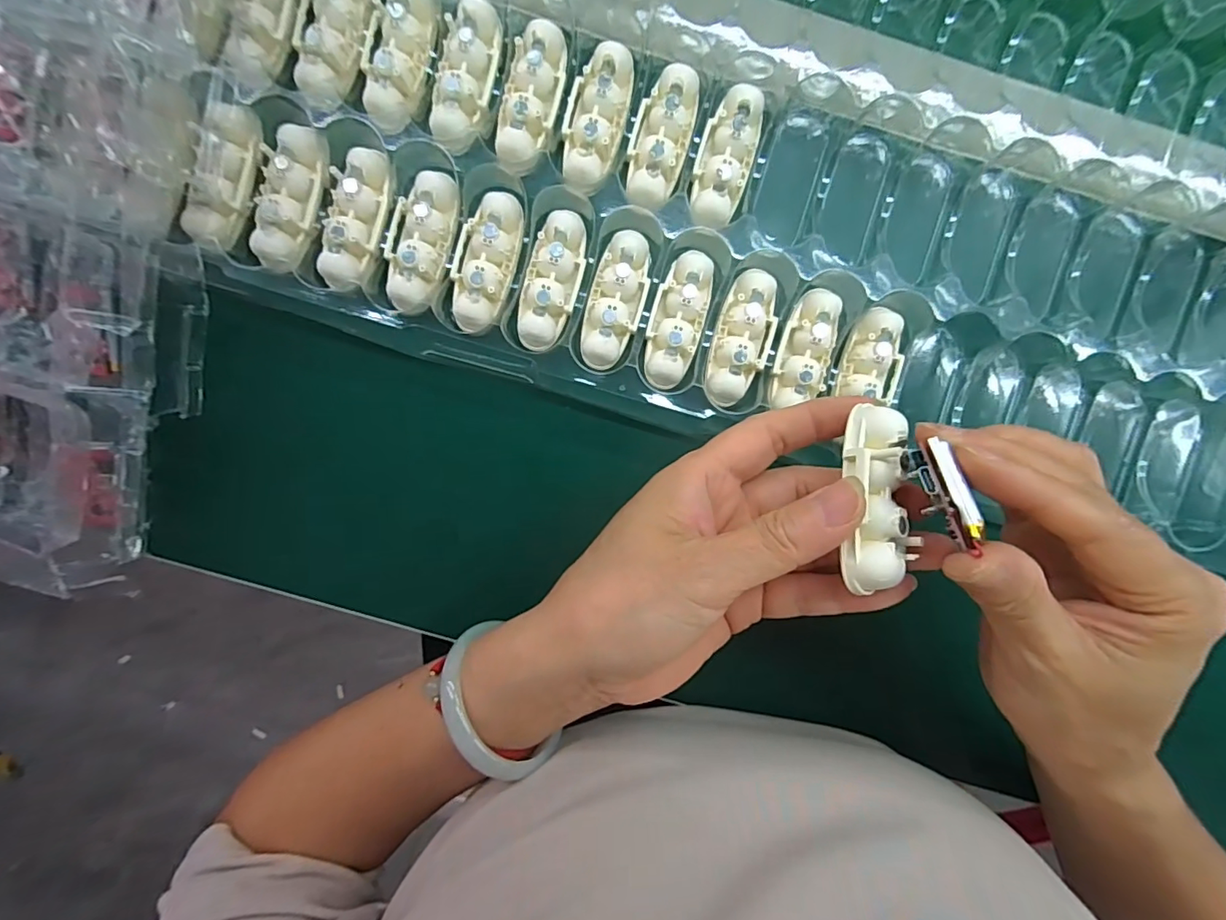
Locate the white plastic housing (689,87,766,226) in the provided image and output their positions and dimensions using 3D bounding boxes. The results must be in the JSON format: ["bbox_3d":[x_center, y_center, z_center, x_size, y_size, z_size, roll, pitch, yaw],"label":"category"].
[{"bbox_3d":[0.052,-0.137,0.241,0.024,0.011,0.060,18,95,-2],"label":"white plastic housing"}]

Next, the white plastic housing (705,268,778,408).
[{"bbox_3d":[0.061,-0.056,0.248,0.028,0.012,0.062,12,95,-2],"label":"white plastic housing"}]

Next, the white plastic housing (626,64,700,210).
[{"bbox_3d":[0.022,-0.145,0.239,0.026,0.011,0.060,19,95,-3],"label":"white plastic housing"}]

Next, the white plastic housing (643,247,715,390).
[{"bbox_3d":[0.031,-0.066,0.247,0.025,0.011,0.062,16,95,-2],"label":"white plastic housing"}]

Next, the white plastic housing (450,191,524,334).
[{"bbox_3d":[-0.059,-0.091,0.241,0.025,0.010,0.063,14,95,-2],"label":"white plastic housing"}]

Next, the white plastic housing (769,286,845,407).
[{"bbox_3d":[0.092,-0.051,0.247,0.025,0.012,0.056,17,95,-2],"label":"white plastic housing"}]

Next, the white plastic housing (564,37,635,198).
[{"bbox_3d":[-0.008,-0.153,0.238,0.026,0.011,0.061,16,95,-2],"label":"white plastic housing"}]

